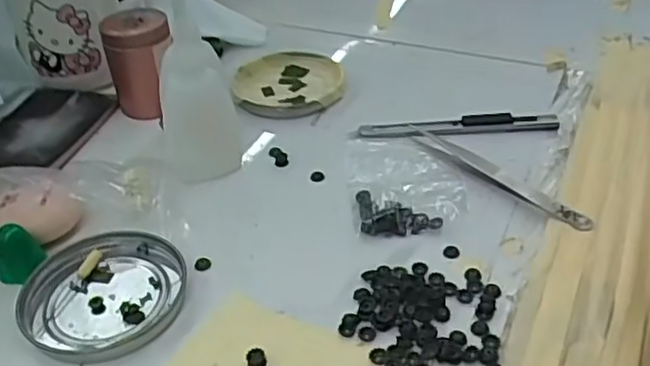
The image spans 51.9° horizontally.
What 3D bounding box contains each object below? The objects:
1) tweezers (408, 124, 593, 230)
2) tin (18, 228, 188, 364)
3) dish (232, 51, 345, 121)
[{"bbox_3d":[0.095,-0.006,0.387,0.013,0.010,0.128,-28,44,-28],"label":"tweezers"},{"bbox_3d":[-0.112,0.054,0.333,0.078,0.007,0.078,-2,38,1],"label":"tin"},{"bbox_3d":[-0.026,-0.073,0.485,0.077,0.010,0.086,-2,38,2],"label":"dish"}]

